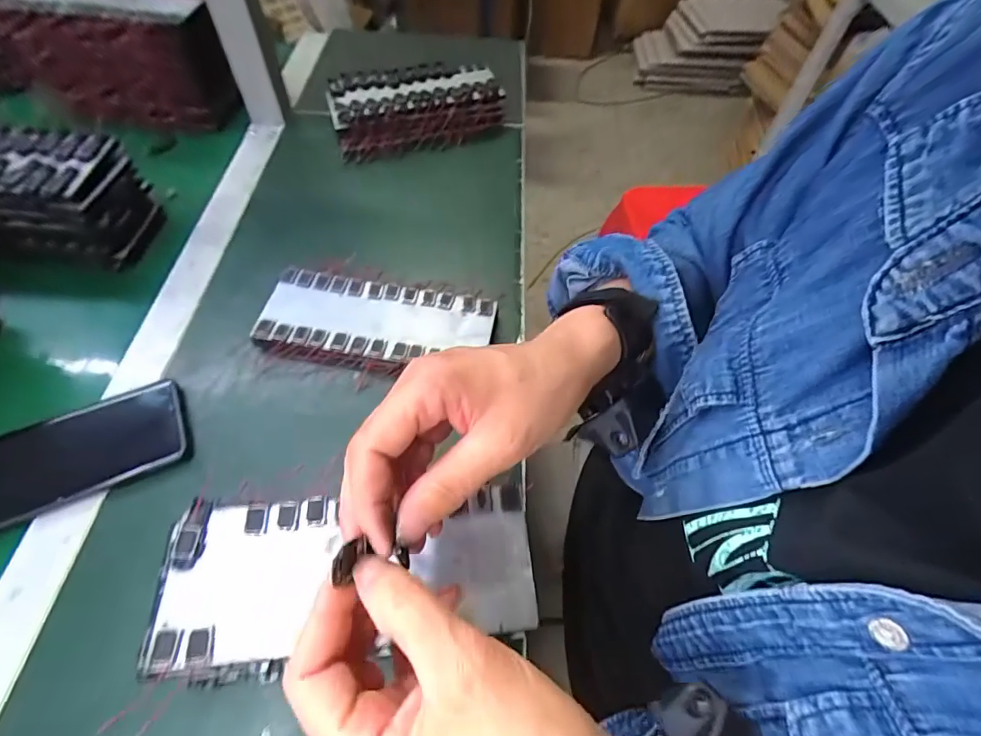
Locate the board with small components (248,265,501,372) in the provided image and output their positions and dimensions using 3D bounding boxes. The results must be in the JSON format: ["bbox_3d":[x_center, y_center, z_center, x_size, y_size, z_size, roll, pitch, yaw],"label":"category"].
[{"bbox_3d":[-0.100,-0.037,0.428,0.197,0.023,0.086,8,57,1],"label":"board with small components"}]

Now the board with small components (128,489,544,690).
[{"bbox_3d":[-0.077,0.115,0.268,0.202,0.011,0.088,-1,57,-6],"label":"board with small components"}]

